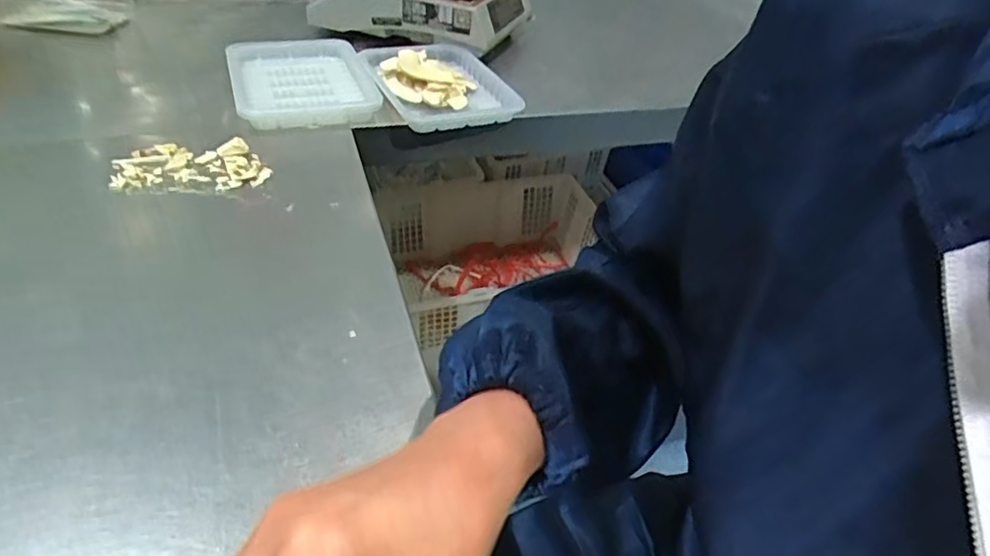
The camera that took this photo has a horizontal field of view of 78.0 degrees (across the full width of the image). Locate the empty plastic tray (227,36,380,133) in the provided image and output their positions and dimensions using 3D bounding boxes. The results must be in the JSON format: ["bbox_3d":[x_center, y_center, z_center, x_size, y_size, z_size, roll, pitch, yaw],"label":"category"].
[{"bbox_3d":[-0.197,-0.202,0.633,0.137,0.036,0.153,-12,44,-20],"label":"empty plastic tray"}]

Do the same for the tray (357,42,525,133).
[{"bbox_3d":[-0.058,-0.217,0.675,0.148,0.036,0.161,-11,44,-20],"label":"tray"}]

